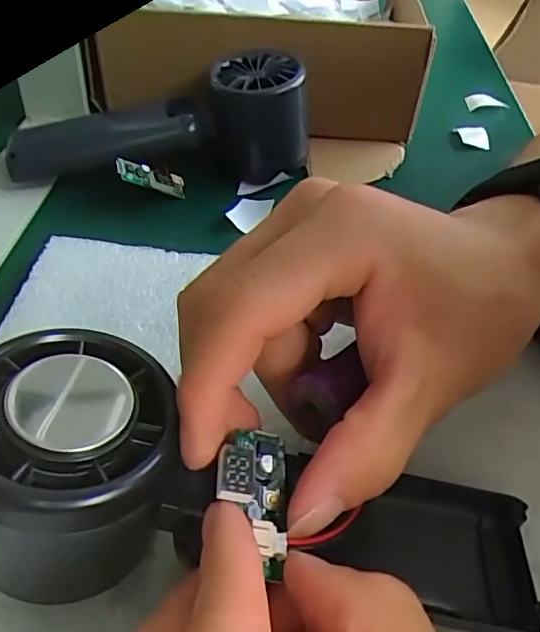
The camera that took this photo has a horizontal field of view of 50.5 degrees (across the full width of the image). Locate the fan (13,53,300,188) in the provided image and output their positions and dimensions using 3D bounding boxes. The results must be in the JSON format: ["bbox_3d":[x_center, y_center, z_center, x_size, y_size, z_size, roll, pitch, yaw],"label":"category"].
[{"bbox_3d":[-0.058,-0.099,0.322,0.157,0.052,0.056,-10,46,5],"label":"fan"}]

